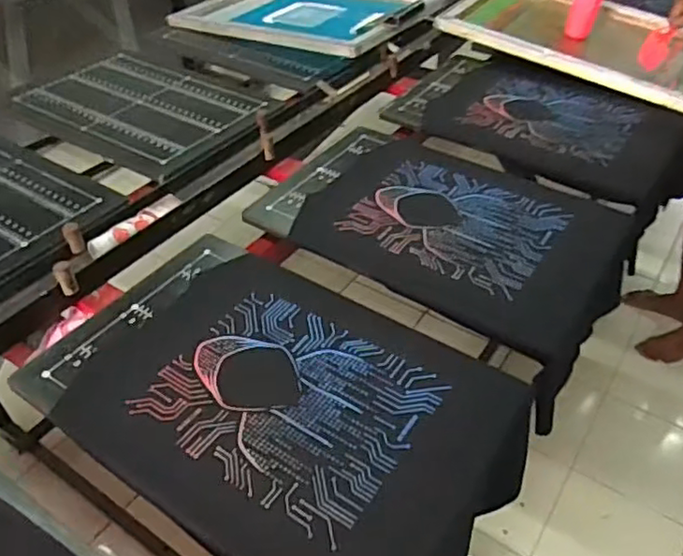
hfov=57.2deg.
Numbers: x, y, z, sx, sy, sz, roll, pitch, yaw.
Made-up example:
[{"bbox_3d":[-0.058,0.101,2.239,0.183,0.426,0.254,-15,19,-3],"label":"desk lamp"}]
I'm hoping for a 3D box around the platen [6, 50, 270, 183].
[{"bbox_3d":[-0.462,-0.411,1.461,0.586,0.025,0.378,24,47,27],"label":"platen"}]

